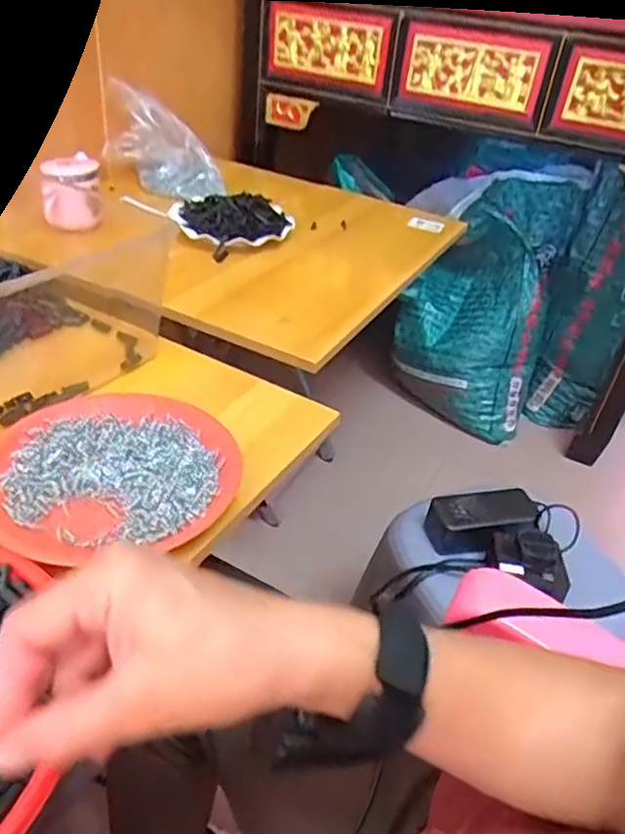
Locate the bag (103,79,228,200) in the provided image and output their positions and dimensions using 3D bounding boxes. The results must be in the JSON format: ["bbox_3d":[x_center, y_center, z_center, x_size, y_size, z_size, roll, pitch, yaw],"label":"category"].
[{"bbox_3d":[-0.254,-0.439,1.034,0.231,0.129,0.055,33,35,-11],"label":"bag"}]

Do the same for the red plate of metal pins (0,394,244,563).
[{"bbox_3d":[-0.159,0.042,0.493,0.191,0.029,0.173,-5,36,-18],"label":"red plate of metal pins"}]

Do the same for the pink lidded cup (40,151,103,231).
[{"bbox_3d":[-0.342,-0.319,0.874,0.077,0.081,0.079,-7,37,-21],"label":"pink lidded cup"}]

